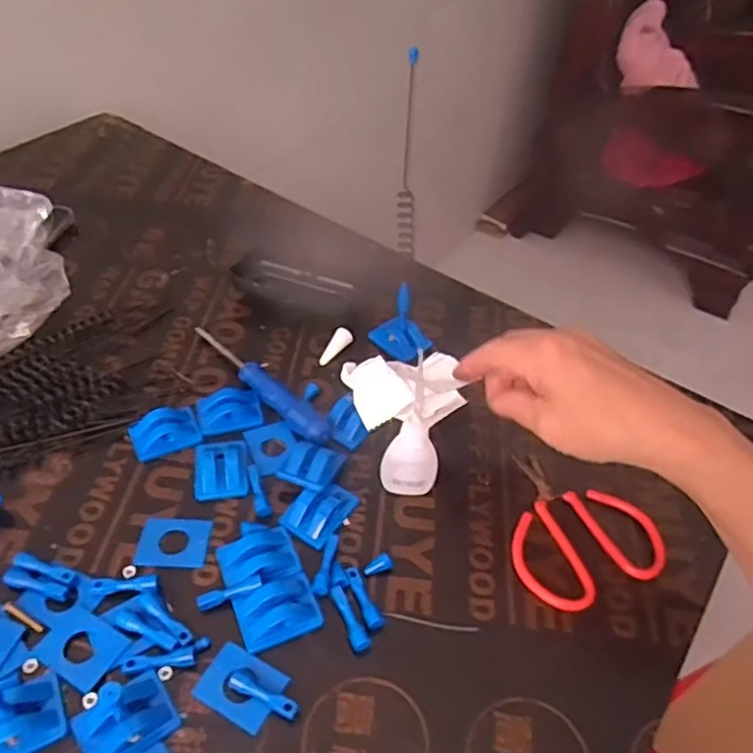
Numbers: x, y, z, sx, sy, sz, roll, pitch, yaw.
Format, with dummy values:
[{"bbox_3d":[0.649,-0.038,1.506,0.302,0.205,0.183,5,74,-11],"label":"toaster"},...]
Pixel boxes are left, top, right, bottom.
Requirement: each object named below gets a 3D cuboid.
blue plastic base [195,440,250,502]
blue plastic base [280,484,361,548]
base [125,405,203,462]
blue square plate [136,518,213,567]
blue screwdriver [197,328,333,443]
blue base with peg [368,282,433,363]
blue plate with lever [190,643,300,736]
[{"bbox_3d":[-0.103,0.060,0.431,0.034,0.010,0.044,-7,47,-10],"label":"blue plastic base"},{"bbox_3d":[-0.036,0.083,0.413,0.033,0.011,0.043,29,52,22],"label":"blue plastic base"},{"bbox_3d":[-0.147,0.039,0.452,0.043,0.008,0.036,-18,50,-19],"label":"base"},{"bbox_3d":[-0.123,0.100,0.397,0.041,0.004,0.031,2,46,-2],"label":"blue square plate"},{"bbox_3d":[-0.086,0.002,0.487,0.022,0.019,0.151,-33,56,-30],"label":"blue screwdriver"},{"bbox_3d":[0.022,-0.046,0.519,0.044,0.051,0.034,35,54,26],"label":"blue base with peg"},{"bbox_3d":[-0.066,0.164,0.339,0.053,0.006,0.031,22,49,17],"label":"blue plate with lever"}]

